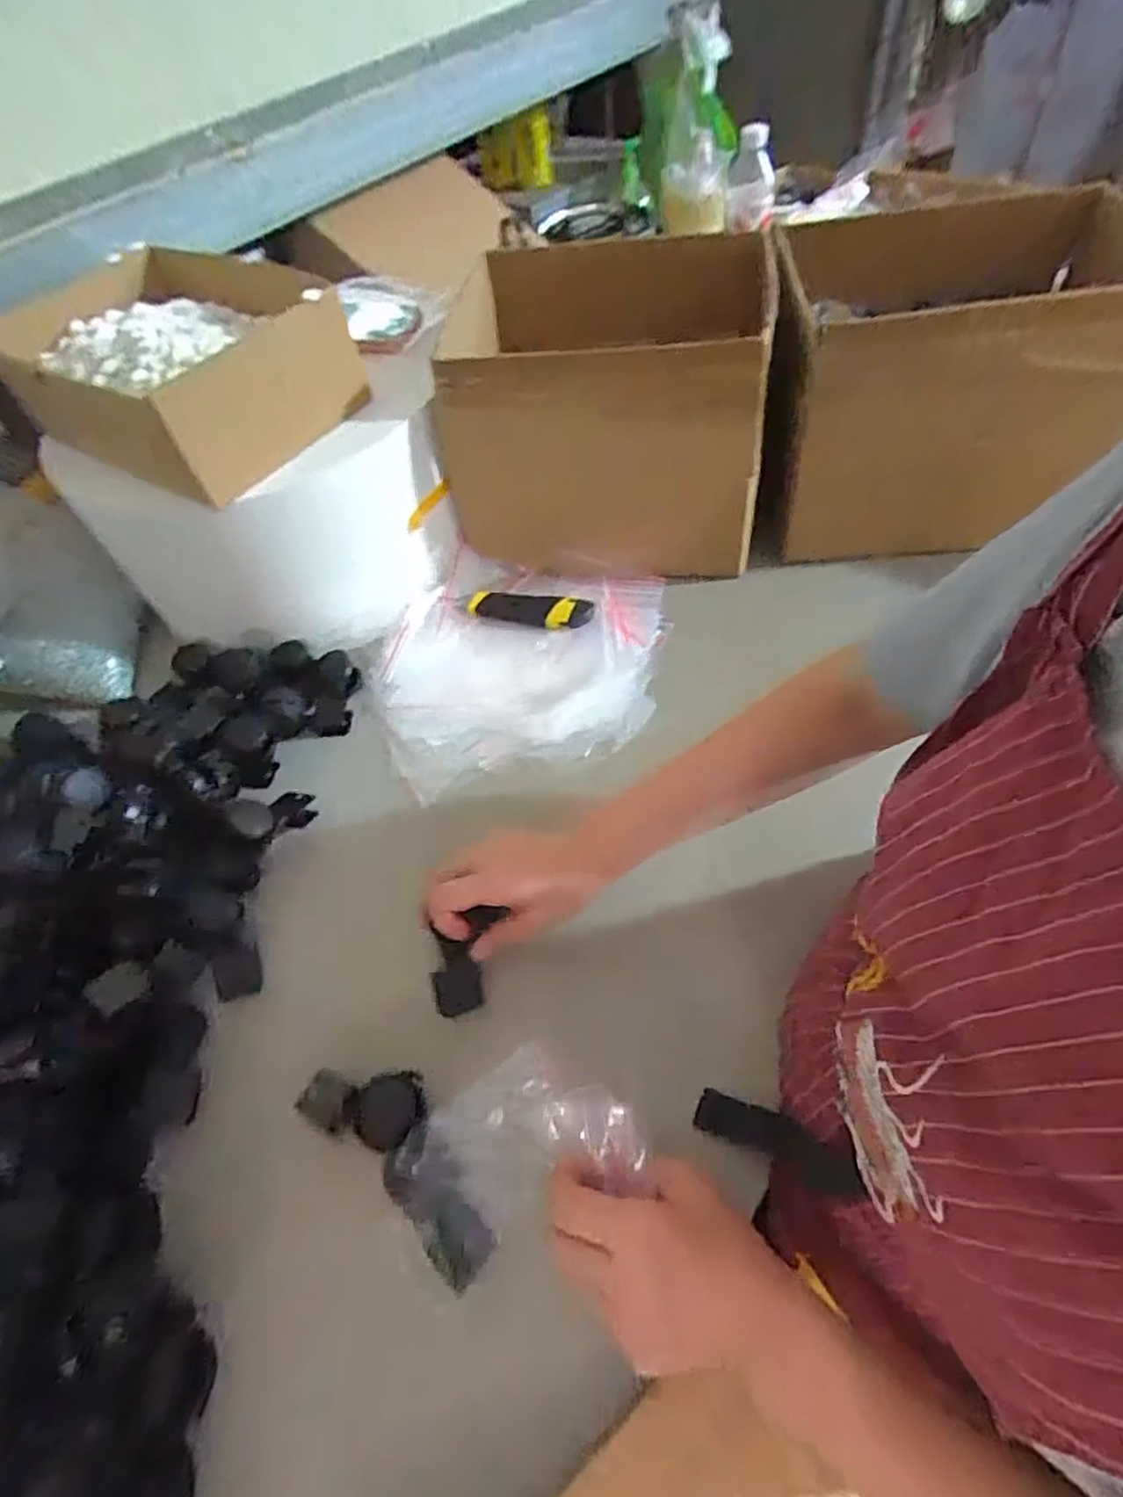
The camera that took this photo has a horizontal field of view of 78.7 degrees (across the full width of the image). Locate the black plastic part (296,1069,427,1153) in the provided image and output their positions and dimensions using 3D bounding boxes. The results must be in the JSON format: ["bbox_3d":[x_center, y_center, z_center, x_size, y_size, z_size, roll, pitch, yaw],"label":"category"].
[{"bbox_3d":[-0.139,0.249,0.475,0.086,0.021,0.048,-2,55,7],"label":"black plastic part"}]

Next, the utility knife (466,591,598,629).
[{"bbox_3d":[-0.035,-0.150,0.730,0.132,0.014,0.038,8,56,13],"label":"utility knife"}]

